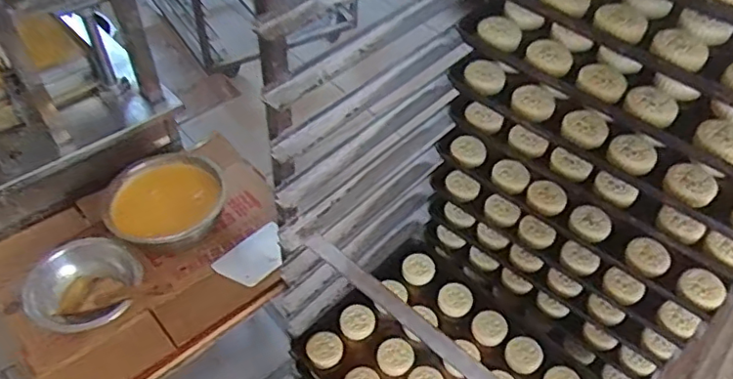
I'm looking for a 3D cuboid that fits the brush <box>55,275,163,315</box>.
[{"bbox_3d":[-0.438,0.175,1.012,0.194,0.026,0.069,-6,45,16],"label":"brush"}]

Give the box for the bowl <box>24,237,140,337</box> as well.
[{"bbox_3d":[-0.481,0.179,1.024,0.187,0.086,0.186,1,47,-1],"label":"bowl"}]

